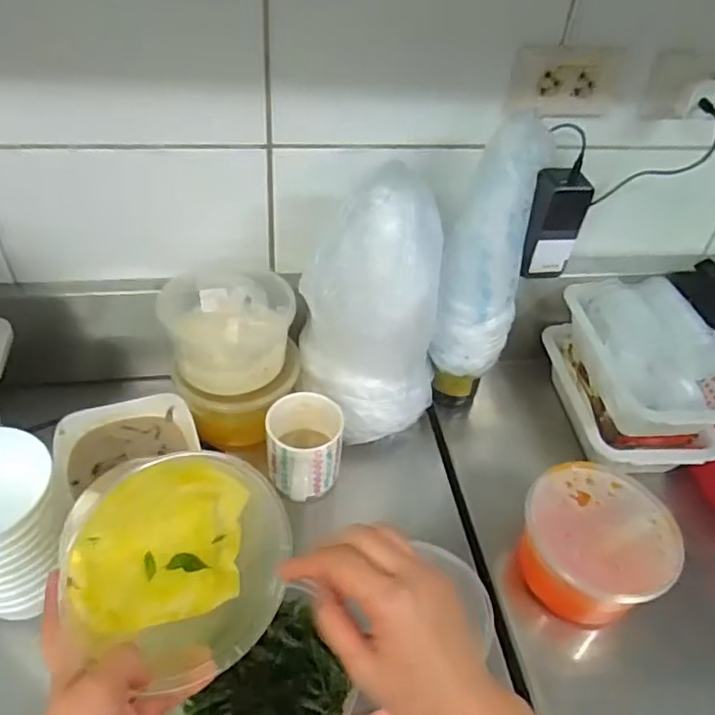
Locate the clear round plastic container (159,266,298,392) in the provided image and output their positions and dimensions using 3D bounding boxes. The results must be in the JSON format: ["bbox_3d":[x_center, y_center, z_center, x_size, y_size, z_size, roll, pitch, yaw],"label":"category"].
[{"bbox_3d":[-0.149,-0.035,0.695,0.146,0.084,0.120,10,44,4],"label":"clear round plastic container"}]

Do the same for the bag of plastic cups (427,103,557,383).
[{"bbox_3d":[0.146,-0.107,0.672,0.093,0.284,0.073,17,45,11],"label":"bag of plastic cups"}]

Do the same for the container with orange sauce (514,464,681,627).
[{"bbox_3d":[0.235,0.194,0.618,0.152,0.090,0.140,3,44,-3],"label":"container with orange sauce"}]

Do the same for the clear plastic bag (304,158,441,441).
[{"bbox_3d":[0.019,-0.048,0.667,0.146,0.285,0.126,-32,56,-33],"label":"clear plastic bag"}]

